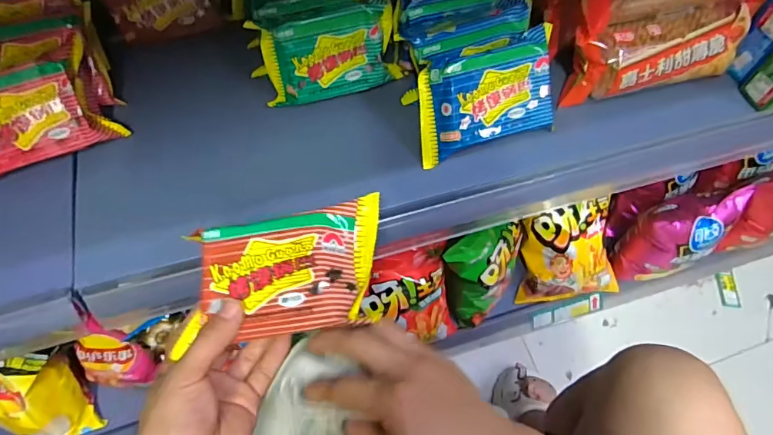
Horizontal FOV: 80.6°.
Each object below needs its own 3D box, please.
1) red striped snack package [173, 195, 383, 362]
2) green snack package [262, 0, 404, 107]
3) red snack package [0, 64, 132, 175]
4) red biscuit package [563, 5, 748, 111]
[{"bbox_3d":[-0.074,0.037,0.326,0.145,0.024,0.088,-9,62,-6],"label":"red striped snack package"},{"bbox_3d":[-0.057,-0.172,0.482,0.137,0.086,0.040,-16,38,-11],"label":"green snack package"},{"bbox_3d":[-0.346,-0.101,0.441,0.131,0.093,0.040,-20,33,-9],"label":"red snack package"},{"bbox_3d":[0.283,-0.168,0.479,0.183,0.068,0.056,-11,62,-6],"label":"red biscuit package"}]

